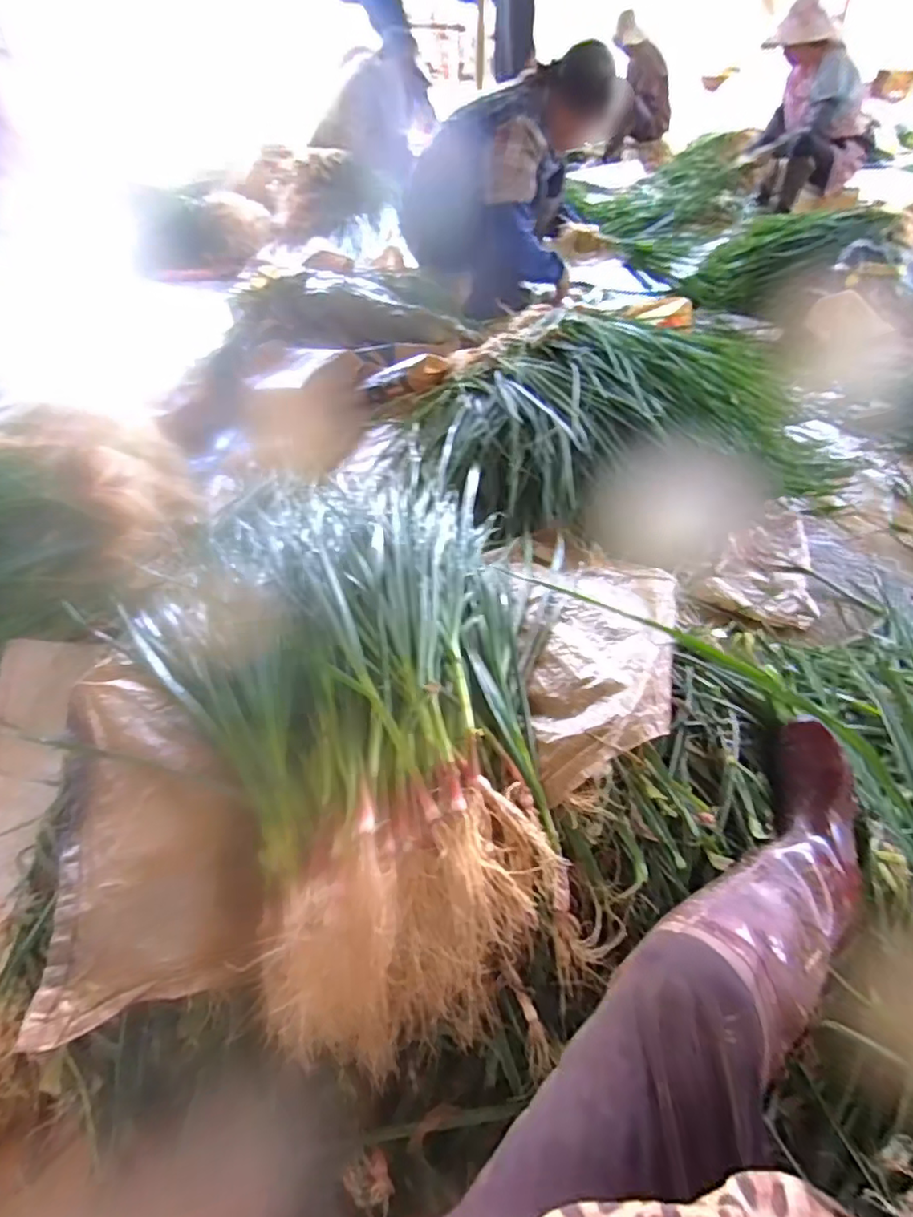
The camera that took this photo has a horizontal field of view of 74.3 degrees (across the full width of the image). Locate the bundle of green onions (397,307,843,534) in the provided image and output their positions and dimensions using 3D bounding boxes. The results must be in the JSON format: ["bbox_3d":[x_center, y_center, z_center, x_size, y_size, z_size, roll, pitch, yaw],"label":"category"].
[{"bbox_3d":[0.338,-0.404,1.241,0.941,0.263,0.472,-18,46,-16],"label":"bundle of green onions"}]

